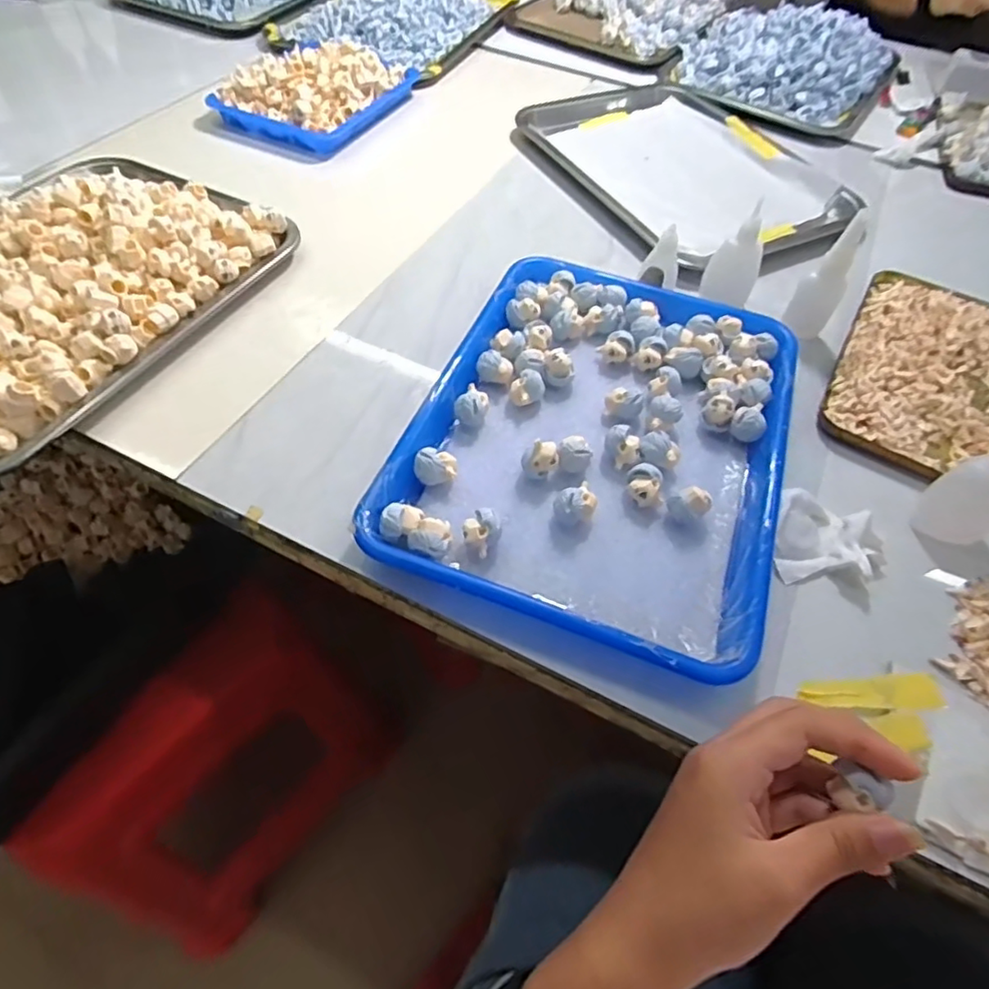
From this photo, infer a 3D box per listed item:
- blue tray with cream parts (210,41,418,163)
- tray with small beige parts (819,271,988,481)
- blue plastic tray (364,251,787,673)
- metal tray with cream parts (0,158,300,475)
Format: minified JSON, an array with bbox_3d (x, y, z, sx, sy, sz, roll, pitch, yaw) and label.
[{"bbox_3d":[-0.206,-0.482,0.712,0.152,0.061,0.197,22,56,11],"label":"blue tray with cream parts"},{"bbox_3d":[0.394,-0.090,0.501,0.198,0.025,0.242,29,57,16],"label":"tray with small beige parts"},{"bbox_3d":[0.087,-0.055,0.446,0.249,0.032,0.344,20,55,10],"label":"blue plastic tray"},{"bbox_3d":[-0.358,-0.176,0.483,0.253,0.050,0.345,26,57,14],"label":"metal tray with cream parts"}]

